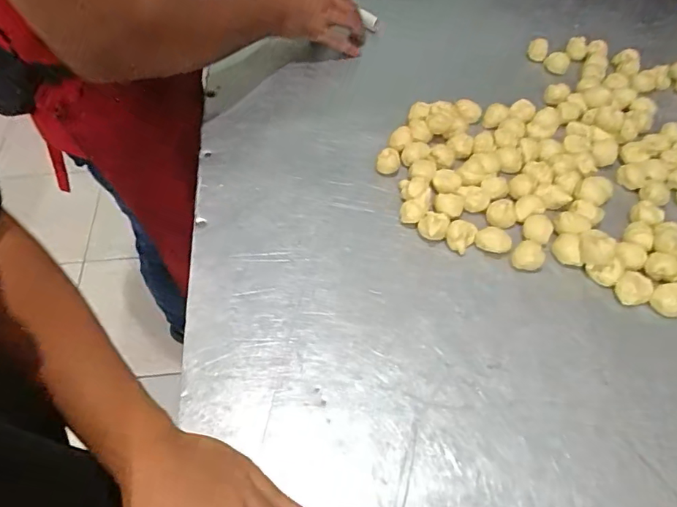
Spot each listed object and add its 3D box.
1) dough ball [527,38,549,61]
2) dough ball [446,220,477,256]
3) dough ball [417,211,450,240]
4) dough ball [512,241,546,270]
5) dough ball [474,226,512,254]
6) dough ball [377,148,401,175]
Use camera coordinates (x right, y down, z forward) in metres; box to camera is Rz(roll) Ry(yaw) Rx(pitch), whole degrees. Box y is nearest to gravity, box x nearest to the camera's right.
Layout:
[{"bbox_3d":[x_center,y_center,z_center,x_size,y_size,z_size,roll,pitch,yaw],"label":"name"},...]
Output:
[{"bbox_3d":[0.293,-0.301,0.715,0.027,0.030,0.021,18,56,12],"label":"dough ball"},{"bbox_3d":[0.129,-0.020,0.515,0.026,0.021,0.030,34,61,21],"label":"dough ball"},{"bbox_3d":[0.100,-0.029,0.519,0.030,0.023,0.029,0,54,0],"label":"dough ball"},{"bbox_3d":[0.194,0.004,0.501,0.029,0.019,0.028,0,54,0],"label":"dough ball"},{"bbox_3d":[0.163,-0.013,0.513,0.036,0.017,0.024,13,55,9],"label":"dough ball"},{"bbox_3d":[0.059,-0.110,0.570,0.027,0.029,0.023,6,54,3],"label":"dough ball"}]

